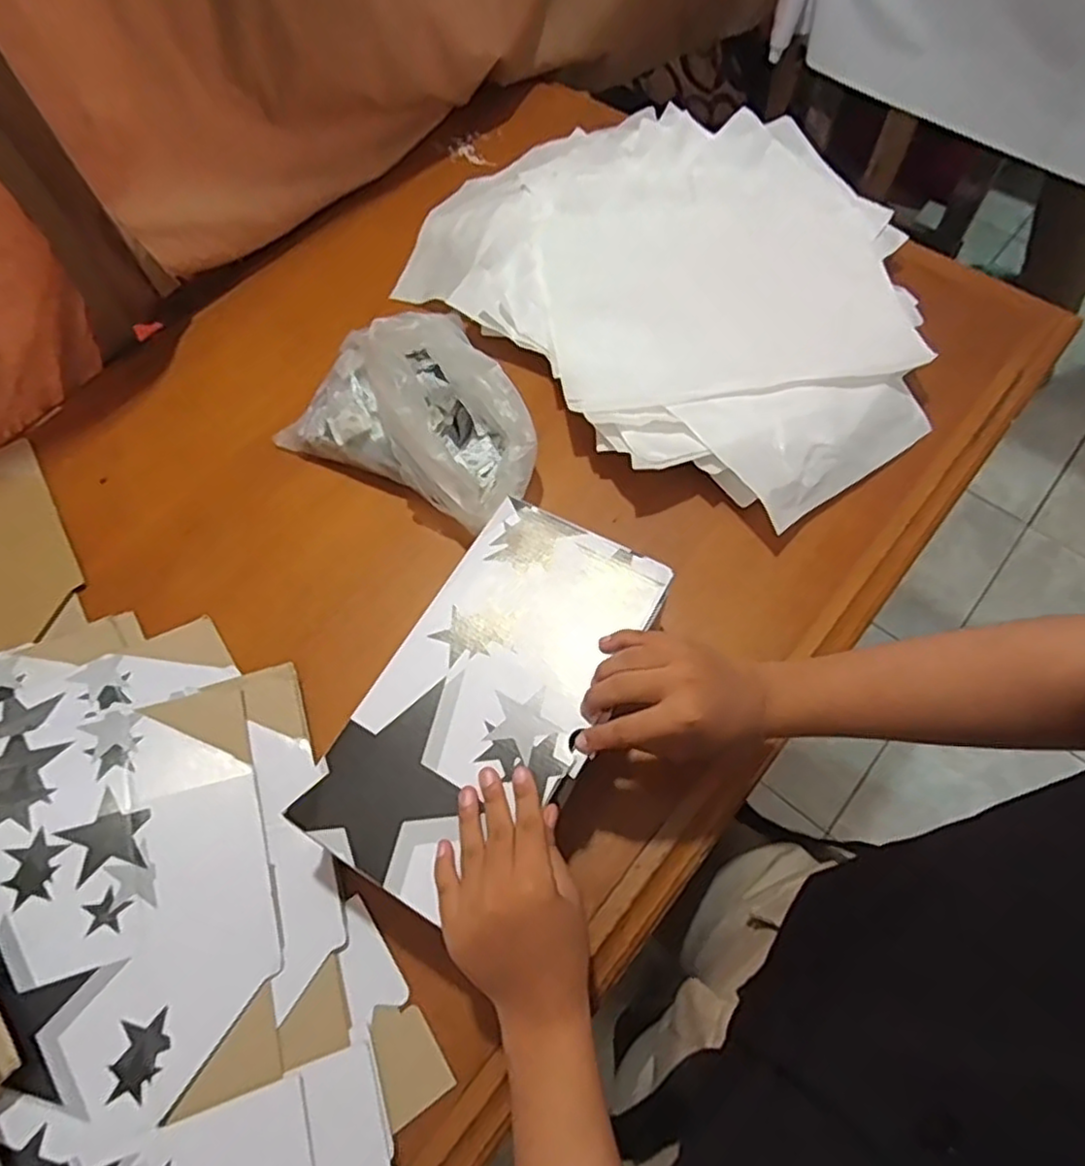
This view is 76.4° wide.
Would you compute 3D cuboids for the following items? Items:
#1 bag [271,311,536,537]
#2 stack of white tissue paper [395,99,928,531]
[{"bbox_3d":[-0.111,-0.172,0.627,0.252,0.137,0.164,29,69,15],"label":"bag"},{"bbox_3d":[0.146,-0.320,0.717,0.424,0.062,0.555,-39,69,-15],"label":"stack of white tissue paper"}]

